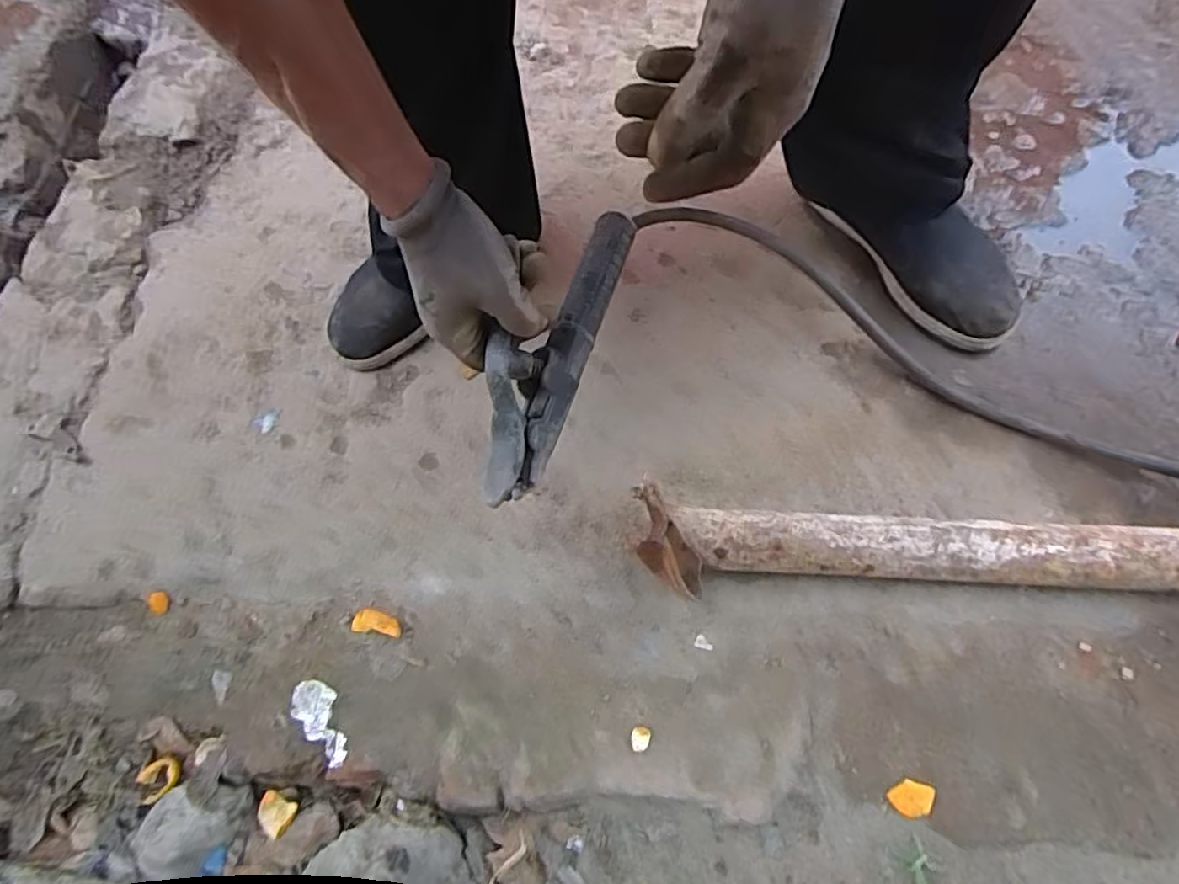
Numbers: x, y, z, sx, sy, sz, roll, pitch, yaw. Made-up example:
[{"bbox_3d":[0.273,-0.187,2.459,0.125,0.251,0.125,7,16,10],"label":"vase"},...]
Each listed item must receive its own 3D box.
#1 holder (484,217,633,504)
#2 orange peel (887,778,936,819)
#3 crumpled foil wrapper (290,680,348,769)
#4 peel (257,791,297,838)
[{"bbox_3d":[-0.022,-0.088,0.506,0.055,0.073,0.271,18,62,9],"label":"holder"},{"bbox_3d":[0.234,0.260,0.475,0.028,0.008,0.025,19,69,13],"label":"orange peel"},{"bbox_3d":[-0.213,0.222,0.521,0.034,0.006,0.073,-41,69,-12],"label":"crumpled foil wrapper"},{"bbox_3d":[-0.249,0.294,0.514,0.024,0.013,0.029,11,68,10],"label":"peel"}]

